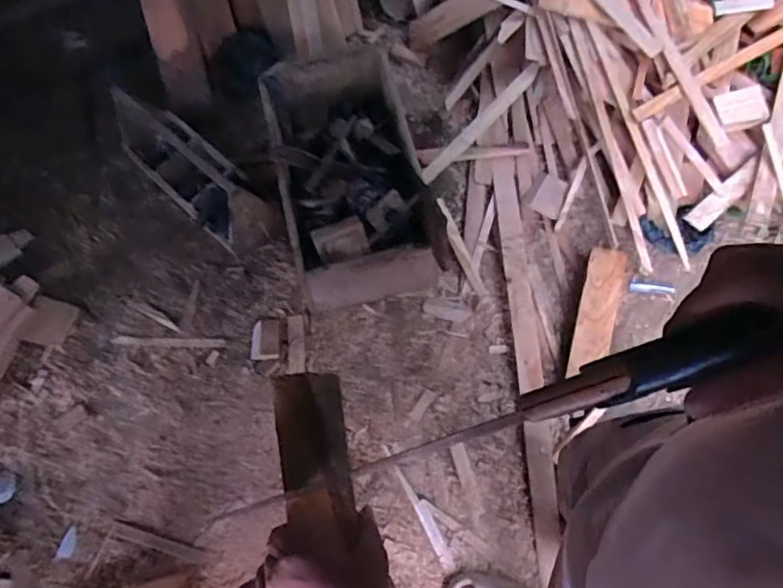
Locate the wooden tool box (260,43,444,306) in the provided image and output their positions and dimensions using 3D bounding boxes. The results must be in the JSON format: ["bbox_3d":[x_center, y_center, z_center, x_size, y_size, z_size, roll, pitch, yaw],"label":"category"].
[{"bbox_3d":[-0.111,-0.301,1.467,0.358,0.277,0.620,-9,62,-5],"label":"wooden tool box"}]

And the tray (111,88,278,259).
[{"bbox_3d":[-0.513,-0.330,1.501,0.178,0.243,0.494,-41,69,-19],"label":"tray"}]

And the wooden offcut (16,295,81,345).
[{"bbox_3d":[-0.845,0.068,1.404,0.103,0.011,0.114,20,71,-9],"label":"wooden offcut"}]

